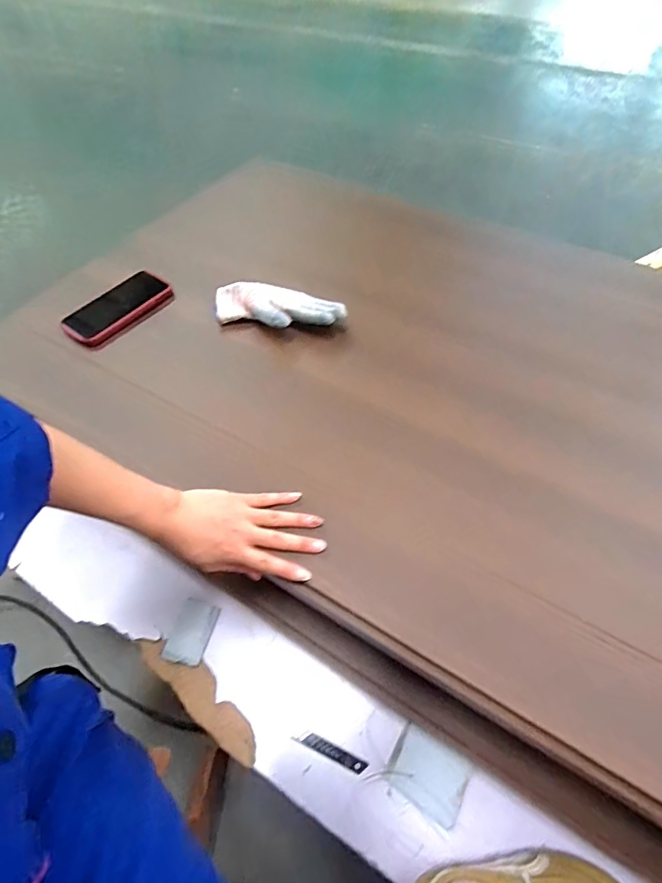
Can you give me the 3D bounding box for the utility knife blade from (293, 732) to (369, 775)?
[{"bbox_3d":[0.000,0.405,0.554,0.097,0.006,0.017,21,59,12],"label":"utility knife blade"}]

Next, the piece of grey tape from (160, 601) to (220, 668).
[{"bbox_3d":[-0.208,0.285,0.632,0.057,0.006,0.085,15,58,9],"label":"piece of grey tape"}]

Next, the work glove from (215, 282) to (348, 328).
[{"bbox_3d":[-0.083,-0.193,0.637,0.206,0.046,0.067,18,59,10],"label":"work glove"}]

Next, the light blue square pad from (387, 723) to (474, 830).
[{"bbox_3d":[0.124,0.419,0.534,0.089,0.010,0.070,29,61,17],"label":"light blue square pad"}]

